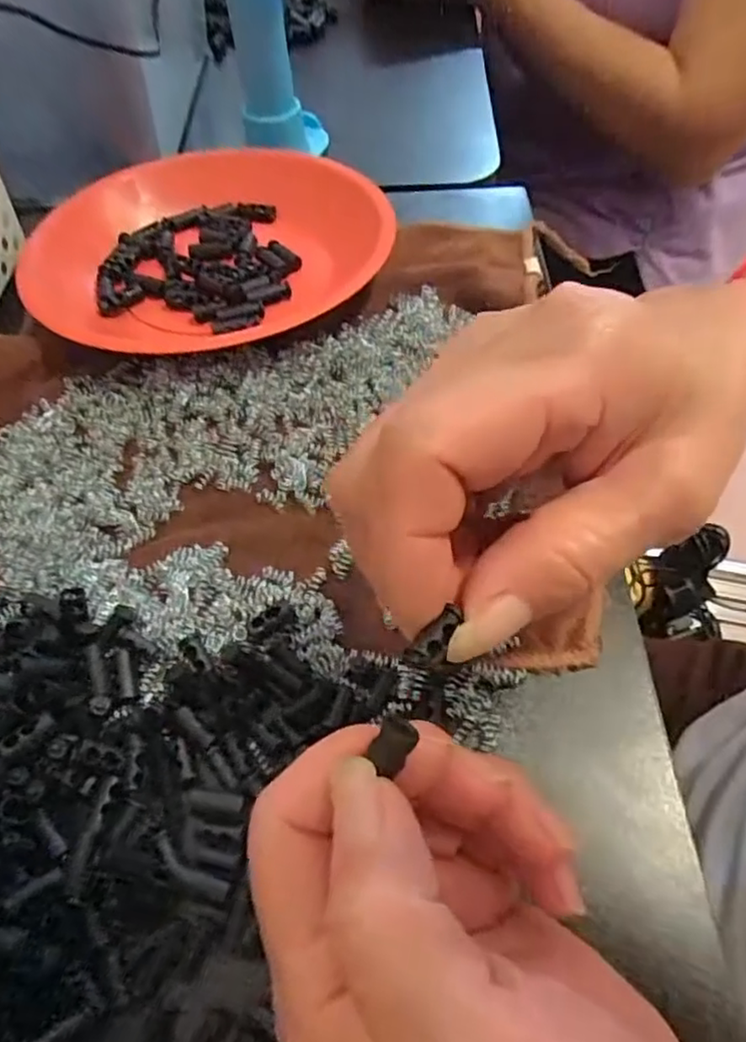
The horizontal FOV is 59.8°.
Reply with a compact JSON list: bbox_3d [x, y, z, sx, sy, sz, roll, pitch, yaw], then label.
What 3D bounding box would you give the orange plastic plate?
[{"bbox_3d":[-0.095,-0.163,0.367,0.196,0.027,0.170,-33,61,-19],"label":"orange plastic plate"}]

